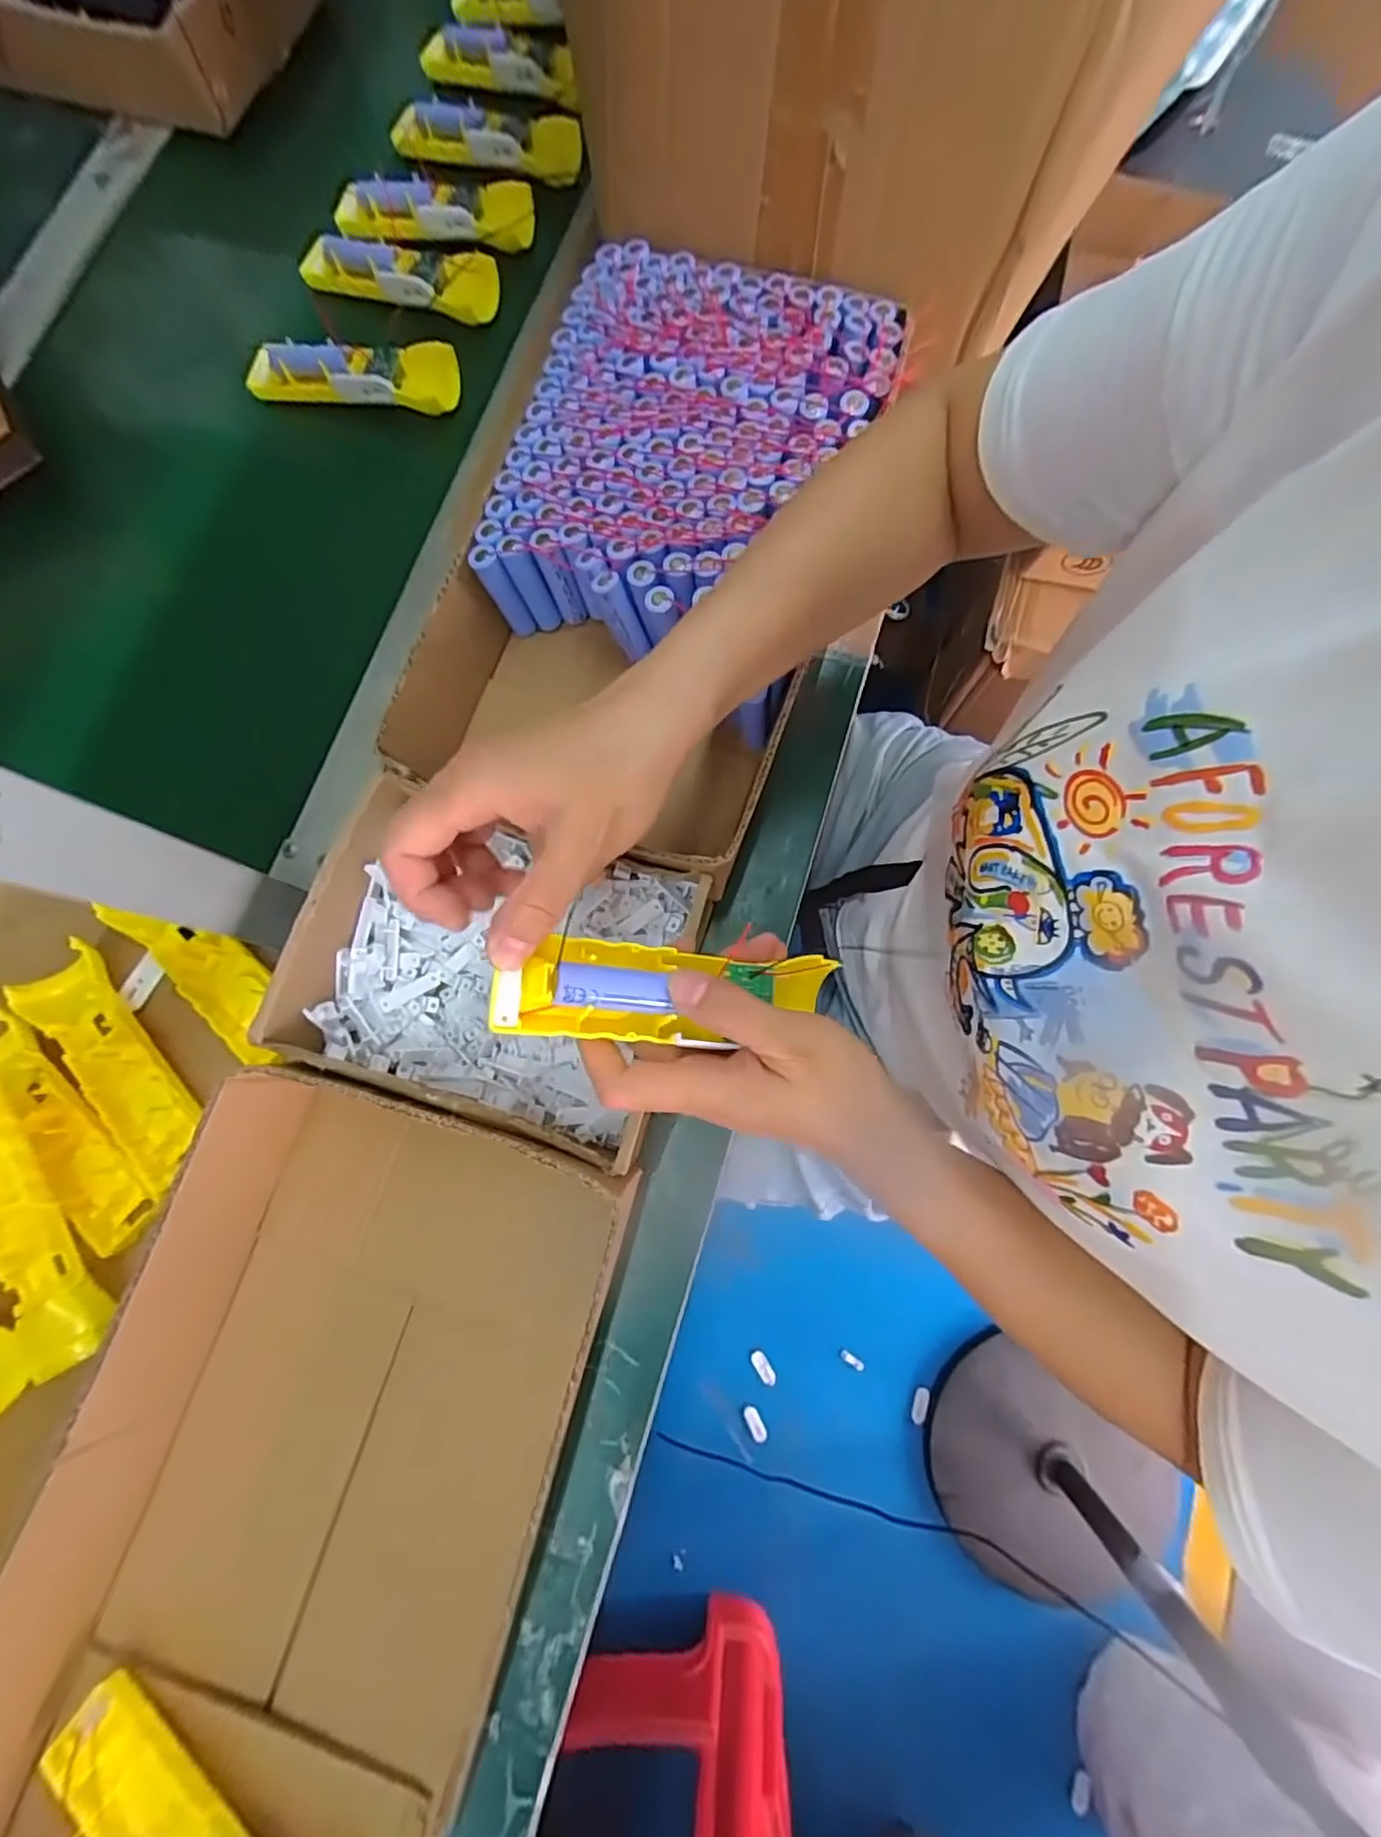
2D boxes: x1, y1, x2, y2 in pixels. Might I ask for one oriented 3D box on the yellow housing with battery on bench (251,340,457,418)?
[{"bbox_3d":[-0.256,-0.410,0.491,0.156,0.032,0.042,3,79,2],"label":"yellow housing with battery on bench"}]

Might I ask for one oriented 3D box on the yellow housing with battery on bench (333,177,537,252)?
[{"bbox_3d":[-0.202,-0.560,0.505,0.163,0.026,0.046,6,79,3],"label":"yellow housing with battery on bench"}]

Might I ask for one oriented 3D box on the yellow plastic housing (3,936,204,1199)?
[{"bbox_3d":[-0.346,0.086,0.389,0.048,0.019,0.152,-42,80,-7],"label":"yellow plastic housing"}]

